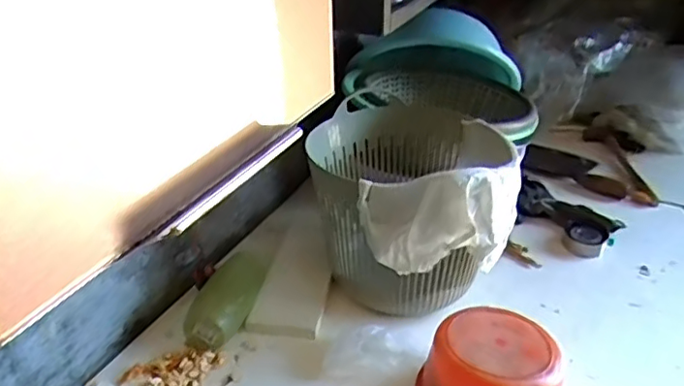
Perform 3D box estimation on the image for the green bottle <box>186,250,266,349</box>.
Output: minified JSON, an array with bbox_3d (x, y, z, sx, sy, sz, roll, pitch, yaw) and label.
[{"bbox_3d":[-0.154,0.146,0.856,0.069,0.071,0.163,6,33,12],"label":"green bottle"}]

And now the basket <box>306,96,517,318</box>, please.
[{"bbox_3d":[0.094,0.024,0.880,0.251,0.228,0.277,-25,39,-32],"label":"basket"}]

